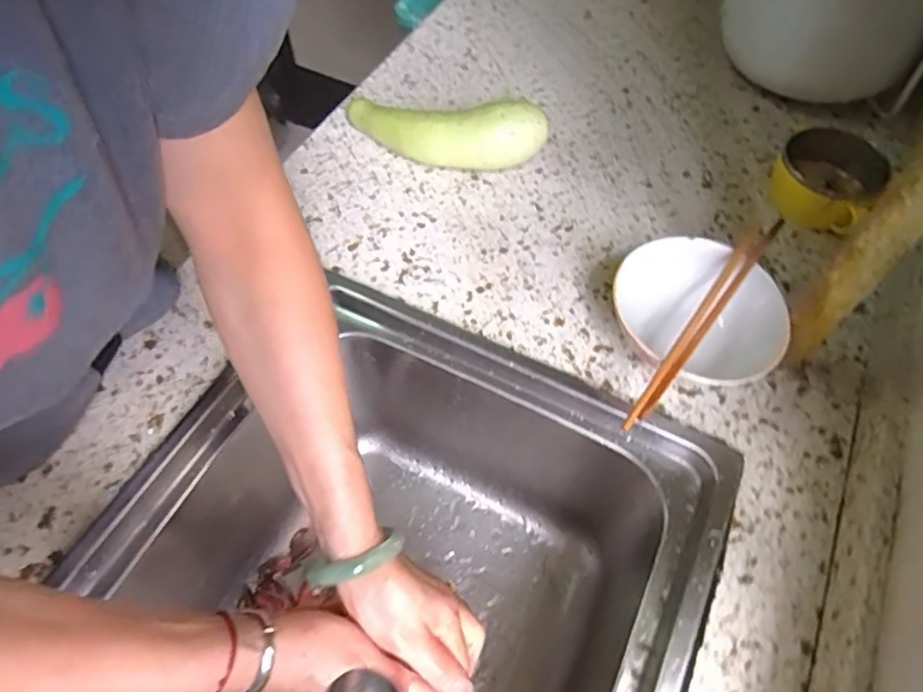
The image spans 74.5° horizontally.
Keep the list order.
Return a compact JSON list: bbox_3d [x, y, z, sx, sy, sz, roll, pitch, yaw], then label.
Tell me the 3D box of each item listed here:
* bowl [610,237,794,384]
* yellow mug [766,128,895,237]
[{"bbox_3d":[0.191,-0.020,0.498,0.113,0.061,0.135,-23,61,-15],"label":"bowl"},{"bbox_3d":[0.352,-0.162,0.589,0.078,0.053,0.094,-37,65,-21],"label":"yellow mug"}]

